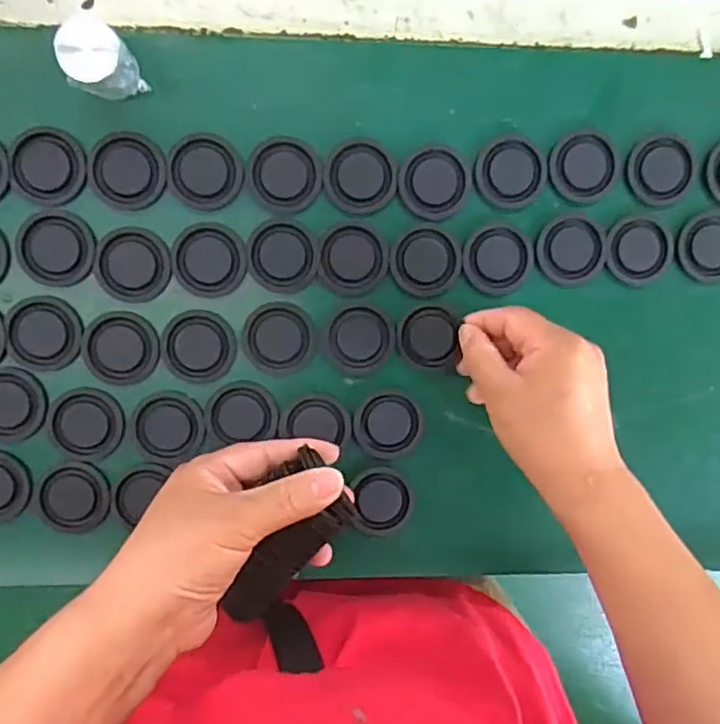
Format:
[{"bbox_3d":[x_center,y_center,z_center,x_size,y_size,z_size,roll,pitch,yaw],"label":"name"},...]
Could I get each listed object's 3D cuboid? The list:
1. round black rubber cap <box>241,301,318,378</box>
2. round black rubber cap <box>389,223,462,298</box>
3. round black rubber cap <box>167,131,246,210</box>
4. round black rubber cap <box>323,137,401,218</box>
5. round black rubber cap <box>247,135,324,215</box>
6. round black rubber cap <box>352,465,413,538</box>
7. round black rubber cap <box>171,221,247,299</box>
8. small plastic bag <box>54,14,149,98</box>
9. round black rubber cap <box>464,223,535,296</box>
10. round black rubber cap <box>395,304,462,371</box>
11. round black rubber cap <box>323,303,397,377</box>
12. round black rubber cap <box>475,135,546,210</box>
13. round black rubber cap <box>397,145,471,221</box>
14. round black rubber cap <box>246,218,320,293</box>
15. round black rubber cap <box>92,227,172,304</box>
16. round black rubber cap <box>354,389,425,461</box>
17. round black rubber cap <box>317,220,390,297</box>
[{"bbox_3d":[-0.052,-0.015,0.426,0.045,0.004,0.046,0,96,-5],"label":"round black rubber cap"},{"bbox_3d":[0.043,-0.066,0.430,0.045,0.004,0.045,0,96,-5],"label":"round black rubber cap"},{"bbox_3d":[-0.096,-0.119,0.411,0.046,0.004,0.044,0,96,-5],"label":"round black rubber cap"},{"bbox_3d":[0.001,-0.117,0.419,0.046,0.004,0.046,0,96,-5],"label":"round black rubber cap"},{"bbox_3d":[-0.047,-0.117,0.416,0.045,0.004,0.046,0,96,-5],"label":"round black rubber cap"},{"bbox_3d":[0.016,0.094,0.445,0.040,0.004,0.045,-3,96,-5],"label":"round black rubber cap"},{"bbox_3d":[-0.095,-0.064,0.417,0.045,0.004,0.047,0,96,-5],"label":"round black rubber cap"},{"bbox_3d":[-0.148,-0.170,0.379,0.035,0.053,0.032,-26,97,-2],"label":"small plastic bag"},{"bbox_3d":[0.091,-0.067,0.434,0.044,0.004,0.046,0,96,-5],"label":"round black rubber cap"},{"bbox_3d":[0.044,-0.016,0.432,0.037,0.006,0.041,0,97,6],"label":"round black rubber cap"},{"bbox_3d":[0.000,-0.014,0.431,0.045,0.004,0.046,0,96,-5],"label":"round black rubber cap"},{"bbox_3d":[0.097,-0.123,0.427,0.043,0.004,0.045,0,96,-5],"label":"round black rubber cap"},{"bbox_3d":[0.048,-0.115,0.424,0.045,0.004,0.044,0,96,-5],"label":"round black rubber cap"},{"bbox_3d":[-0.049,-0.068,0.421,0.044,0.004,0.045,0,96,-5],"label":"round black rubber cap"},{"bbox_3d":[-0.142,-0.061,0.414,0.045,0.004,0.045,0,96,-5],"label":"round black rubber cap"},{"bbox_3d":[0.019,0.042,0.441,0.045,0.005,0.046,0,96,-5],"label":"round black rubber cap"},{"bbox_3d":[-0.004,-0.067,0.425,0.044,0.004,0.046,0,96,-5],"label":"round black rubber cap"}]

